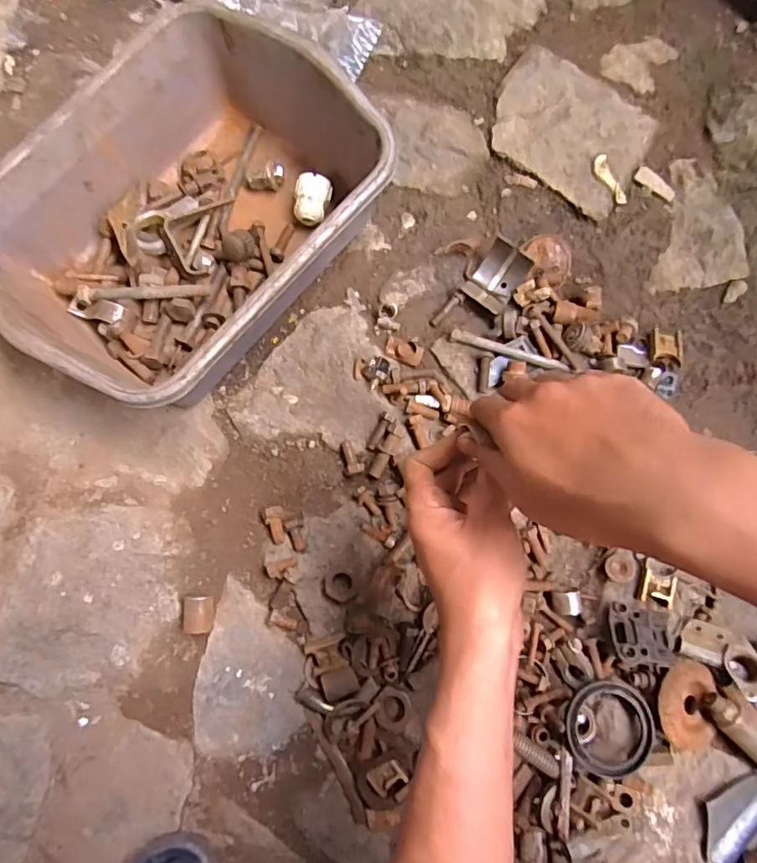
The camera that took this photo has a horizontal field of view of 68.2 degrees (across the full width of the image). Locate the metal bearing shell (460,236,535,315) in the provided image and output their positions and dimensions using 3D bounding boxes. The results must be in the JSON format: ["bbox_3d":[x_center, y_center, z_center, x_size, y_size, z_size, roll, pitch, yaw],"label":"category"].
[{"bbox_3d":[0.121,-0.158,0.569,0.046,0.029,0.065,36,79,7],"label":"metal bearing shell"}]

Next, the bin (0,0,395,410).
[{"bbox_3d":[-0.171,-0.190,0.522,0.254,0.126,0.332,40,80,8],"label":"bin"}]

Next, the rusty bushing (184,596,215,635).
[{"bbox_3d":[-0.160,0.163,0.498,0.024,0.021,0.031,5,77,1],"label":"rusty bushing"}]

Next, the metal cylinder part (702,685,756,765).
[{"bbox_3d":[0.315,0.254,0.469,0.034,0.028,0.089,-42,81,-9],"label":"metal cylinder part"}]

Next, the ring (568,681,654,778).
[{"bbox_3d":[0.195,0.251,0.470,0.077,0.020,0.071,0,77,0],"label":"ring"}]

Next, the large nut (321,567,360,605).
[{"bbox_3d":[-0.034,0.138,0.501,0.034,0.014,0.030,-42,81,-9],"label":"large nut"}]

